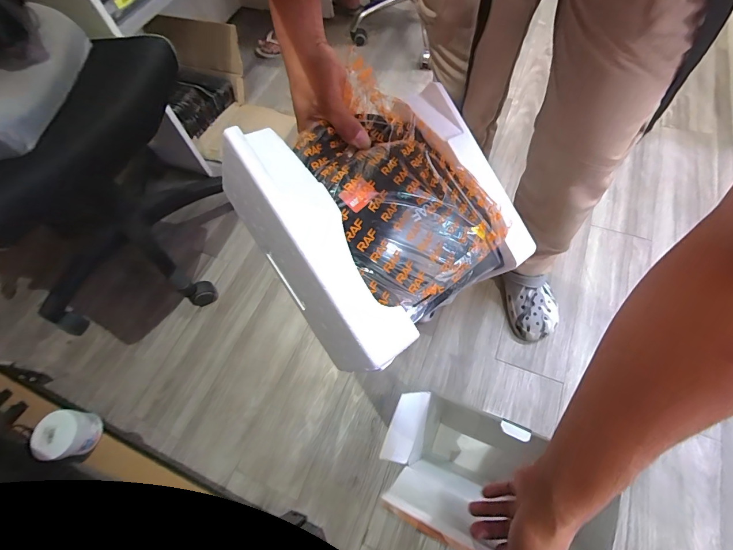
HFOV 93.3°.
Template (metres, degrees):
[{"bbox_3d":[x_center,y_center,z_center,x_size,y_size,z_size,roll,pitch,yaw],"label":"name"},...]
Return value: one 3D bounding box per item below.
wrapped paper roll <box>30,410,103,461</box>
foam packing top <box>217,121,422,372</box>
[{"bbox_3d":[-0.514,0.274,0.594,0.060,0.076,0.074,4,63,10],"label":"wrapped paper roll"},{"bbox_3d":[-0.055,-0.020,0.347,0.070,0.109,0.241,-32,88,-27],"label":"foam packing top"}]

